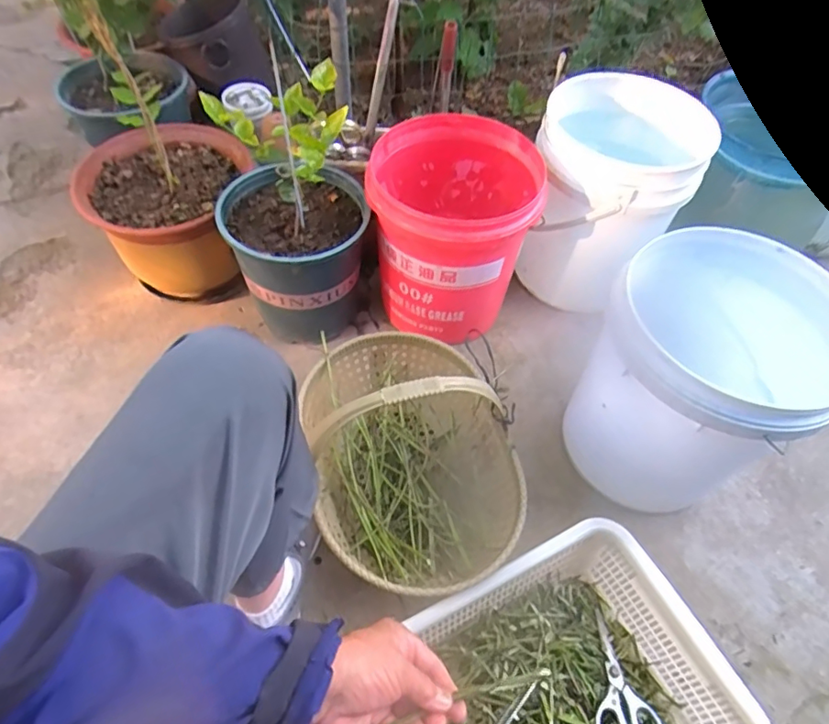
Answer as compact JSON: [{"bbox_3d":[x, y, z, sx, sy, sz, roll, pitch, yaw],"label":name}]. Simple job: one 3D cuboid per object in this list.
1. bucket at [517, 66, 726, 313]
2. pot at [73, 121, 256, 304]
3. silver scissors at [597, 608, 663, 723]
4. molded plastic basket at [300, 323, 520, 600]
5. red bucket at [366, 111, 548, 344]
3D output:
[{"bbox_3d":[0.358,-0.306,1.082,0.280,0.366,0.302,2,54,-3],"label":"bucket"},{"bbox_3d":[-0.456,-0.268,1.053,0.279,0.251,0.259,1,54,-2],"label":"pot"},{"bbox_3d":[0.264,0.433,0.706,0.086,0.019,0.192,-5,55,-9],"label":"silver scissors"},{"bbox_3d":[-0.004,0.118,0.799,0.280,0.281,0.409,-11,56,-13],"label":"molded plastic basket"},{"bbox_3d":[0.060,-0.233,1.000,0.280,0.300,0.279,1,54,-2],"label":"red bucket"}]

